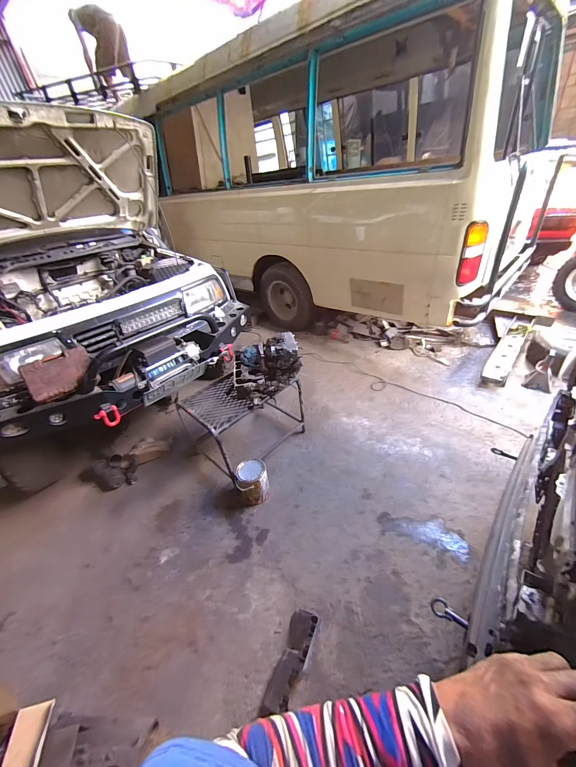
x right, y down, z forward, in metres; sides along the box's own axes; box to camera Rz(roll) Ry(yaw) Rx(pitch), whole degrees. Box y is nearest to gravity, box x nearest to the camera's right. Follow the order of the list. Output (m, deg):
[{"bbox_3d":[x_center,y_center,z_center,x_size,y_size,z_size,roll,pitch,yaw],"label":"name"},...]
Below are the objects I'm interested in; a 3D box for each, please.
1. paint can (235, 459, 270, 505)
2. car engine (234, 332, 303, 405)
[{"bbox_3d":[-0.196,0.549,1.692,0.168,0.190,0.162,-5,36,3],"label":"paint can"},{"bbox_3d":[-0.125,-0.107,1.743,0.393,0.261,0.363,-11,36,-5],"label":"car engine"}]

